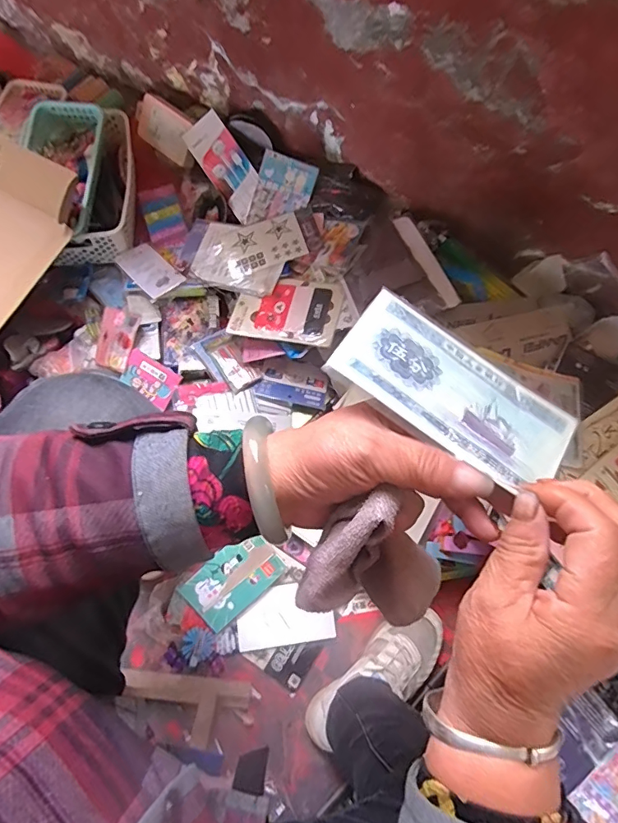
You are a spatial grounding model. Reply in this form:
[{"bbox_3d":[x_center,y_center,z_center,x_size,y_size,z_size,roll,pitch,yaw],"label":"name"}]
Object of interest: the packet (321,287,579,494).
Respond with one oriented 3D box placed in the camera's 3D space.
[{"bbox_3d":[0.079,-0.009,0.254,0.131,0.004,0.068,36,62,1],"label":"packet"}]

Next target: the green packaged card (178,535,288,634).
[{"bbox_3d":[-0.113,0.255,0.713,0.139,0.005,0.088,-39,94,-10],"label":"green packaged card"}]

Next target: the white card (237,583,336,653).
[{"bbox_3d":[-0.037,0.315,0.724,0.144,0.009,0.084,-8,73,-4],"label":"white card"}]

